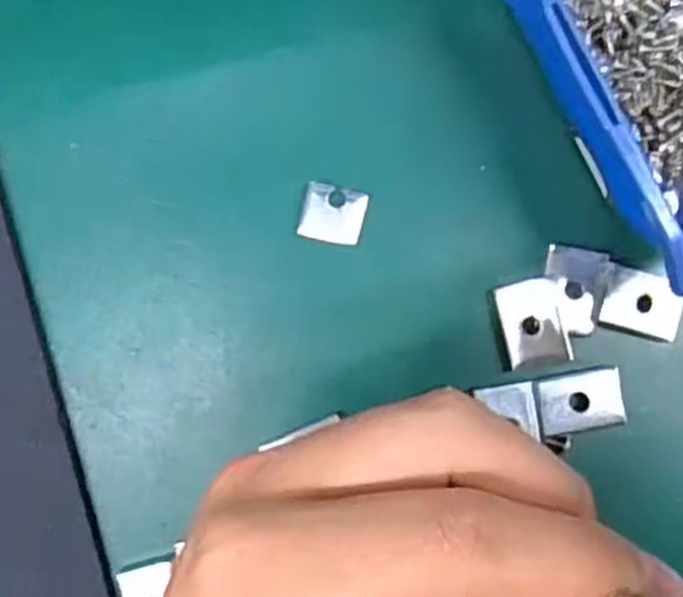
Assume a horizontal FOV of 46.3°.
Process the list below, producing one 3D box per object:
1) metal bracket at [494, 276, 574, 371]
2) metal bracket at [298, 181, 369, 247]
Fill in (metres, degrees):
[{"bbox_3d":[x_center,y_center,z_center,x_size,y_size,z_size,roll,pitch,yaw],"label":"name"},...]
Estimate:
[{"bbox_3d":[0.062,0.008,0.259,0.021,0.004,0.028,-13,91,0],"label":"metal bracket"},{"bbox_3d":[-0.003,-0.027,0.261,0.020,0.004,0.018,13,91,0],"label":"metal bracket"}]

